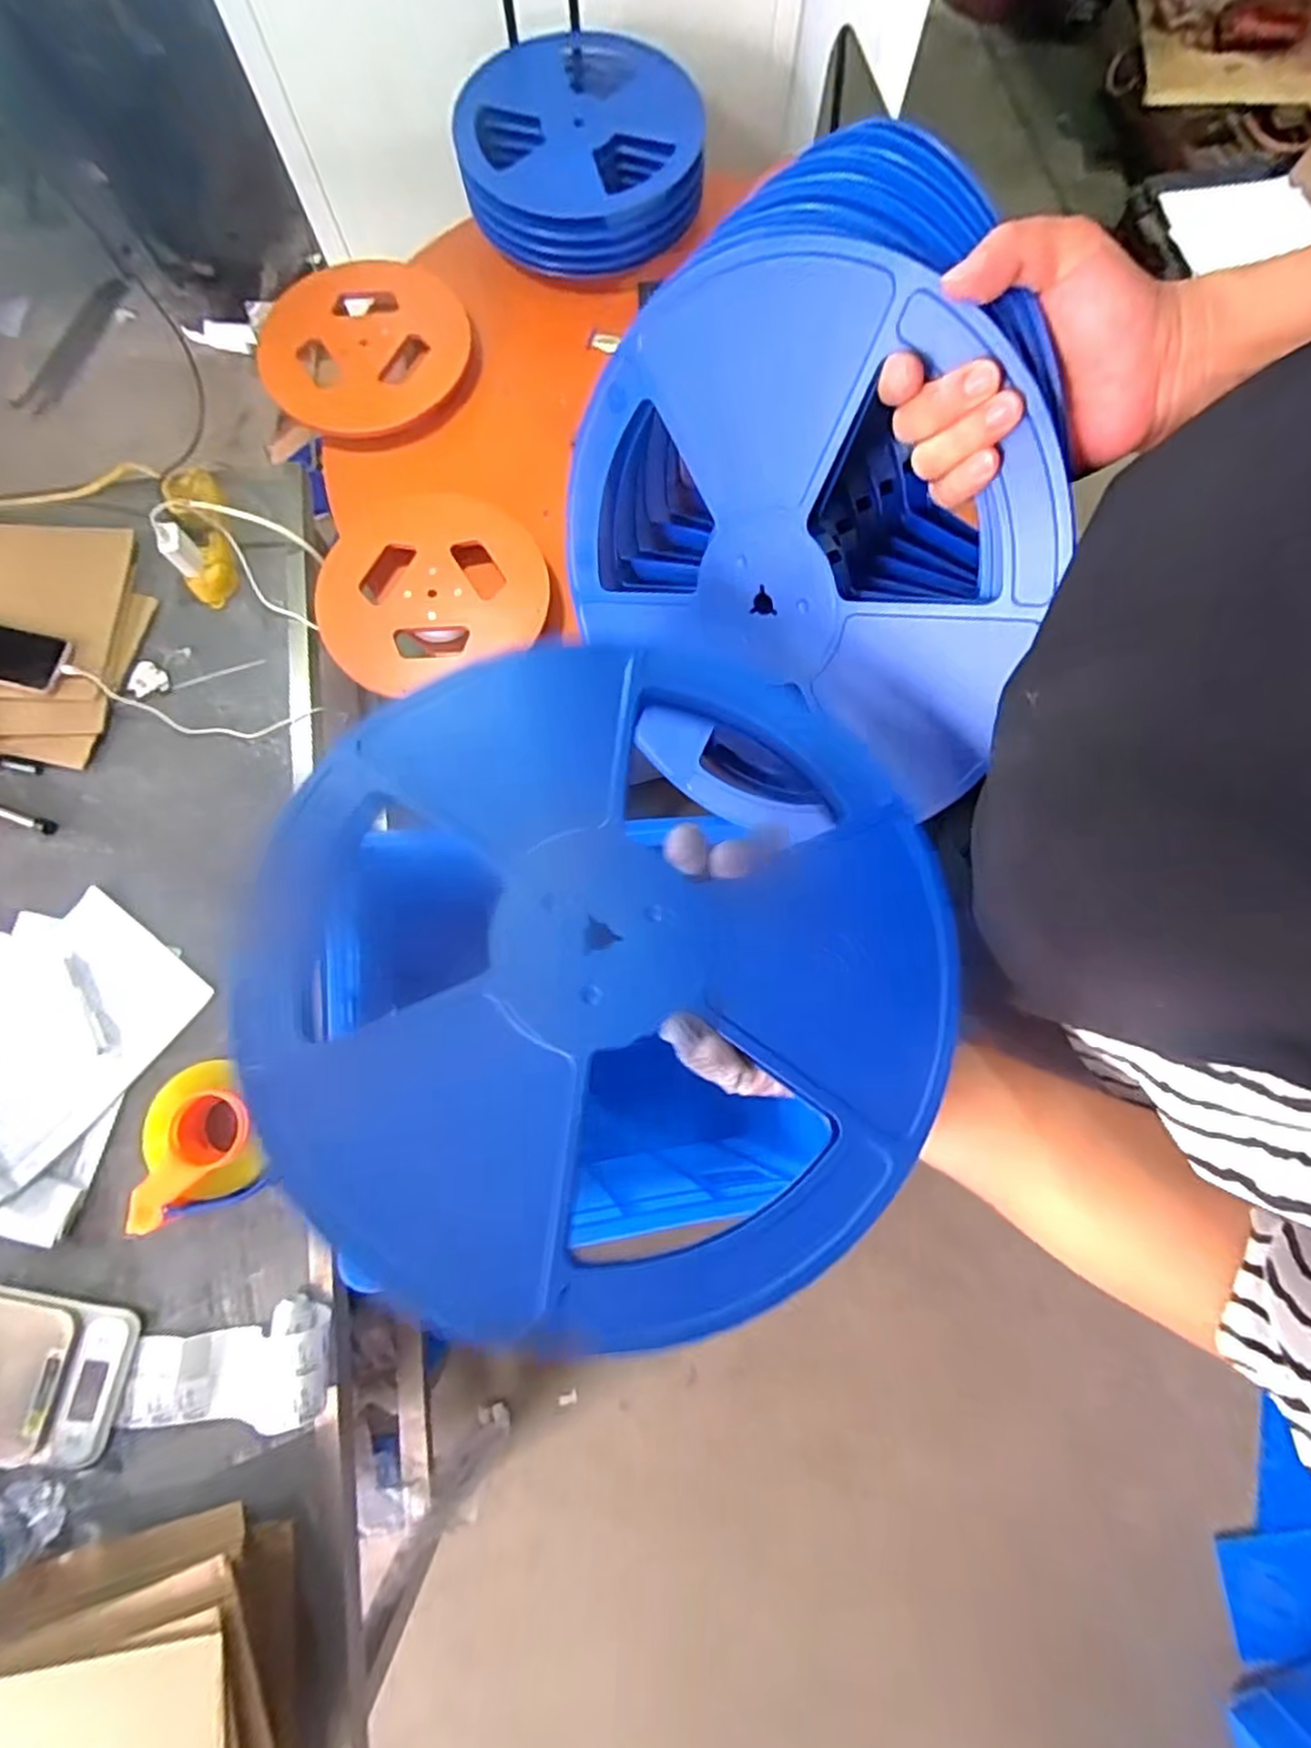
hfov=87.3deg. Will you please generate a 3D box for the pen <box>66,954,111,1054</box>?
[{"bbox_3d":[-0.646,0.147,0.781,0.015,0.009,0.120,-28,79,-6],"label":"pen"}]

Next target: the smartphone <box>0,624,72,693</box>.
[{"bbox_3d":[-0.808,-0.274,0.850,0.152,0.012,0.076,14,77,-3],"label":"smartphone"}]

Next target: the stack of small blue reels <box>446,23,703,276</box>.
[{"bbox_3d":[-0.098,-0.959,0.925,0.320,0.103,0.326,4,78,0],"label":"stack of small blue reels"}]

